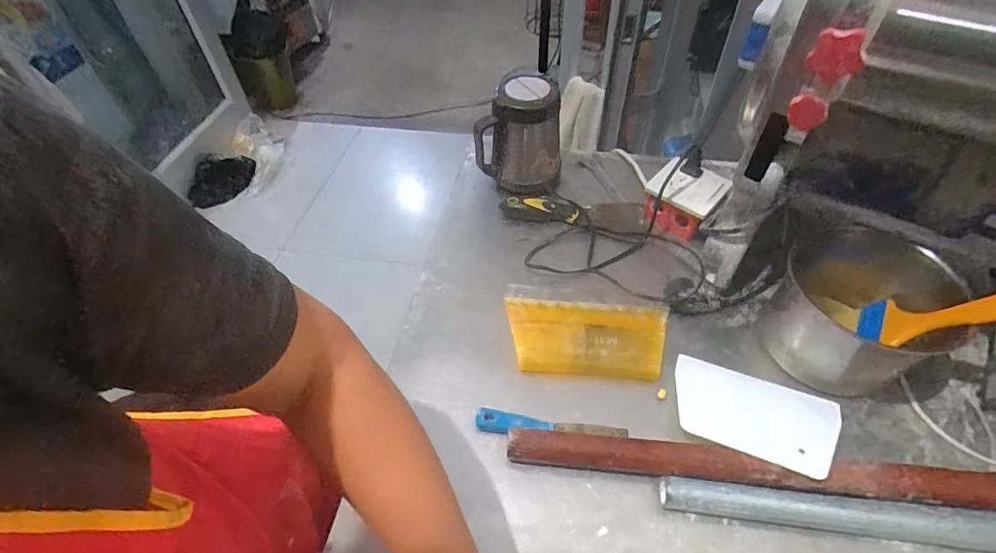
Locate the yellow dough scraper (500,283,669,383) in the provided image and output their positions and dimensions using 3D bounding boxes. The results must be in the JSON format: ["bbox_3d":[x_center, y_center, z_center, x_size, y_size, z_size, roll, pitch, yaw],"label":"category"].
[{"bbox_3d":[0.092,0.064,0.537,0.177,0.009,0.105,9,51,10],"label":"yellow dough scraper"}]

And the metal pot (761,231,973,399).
[{"bbox_3d":[0.365,0.038,0.498,0.133,0.097,0.146,-1,50,1],"label":"metal pot"}]

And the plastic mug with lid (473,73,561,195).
[{"bbox_3d":[0.027,-0.183,0.660,0.116,0.148,0.081,1,50,3],"label":"plastic mug with lid"}]

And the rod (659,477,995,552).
[{"bbox_3d":[0.289,0.200,0.411,0.287,0.025,0.030,5,51,6],"label":"rod"}]

